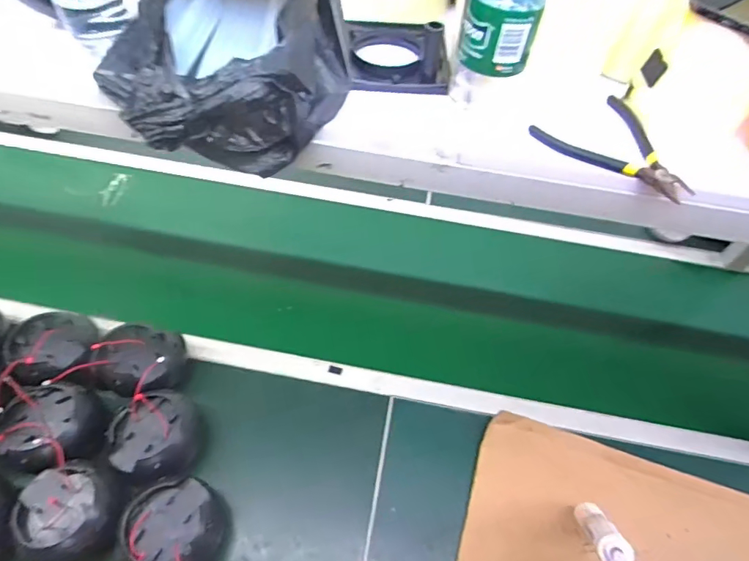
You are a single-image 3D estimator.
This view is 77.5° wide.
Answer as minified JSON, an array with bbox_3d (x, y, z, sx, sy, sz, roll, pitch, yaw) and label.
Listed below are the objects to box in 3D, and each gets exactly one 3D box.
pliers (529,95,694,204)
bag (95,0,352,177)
[{"bbox_3d":[0.248,-0.130,0.464,0.116,0.024,0.146,-33,63,-25],"label":"pliers"},{"bbox_3d":[-0.166,-0.290,0.466,0.229,0.173,0.356,-16,57,-16],"label":"bag"}]

